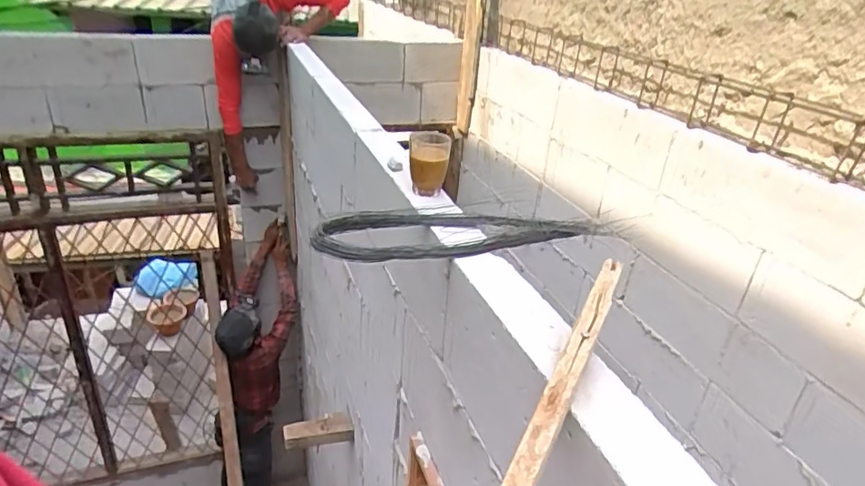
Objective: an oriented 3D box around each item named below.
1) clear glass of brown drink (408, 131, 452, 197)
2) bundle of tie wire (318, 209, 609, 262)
[{"bbox_3d":[-0.007,-0.142,0.961,0.069,0.105,0.065,2,28,-5],"label":"clear glass of brown drink"},{"bbox_3d":[0.050,-0.023,0.835,0.442,0.039,0.135,-3,28,-13],"label":"bundle of tie wire"}]

